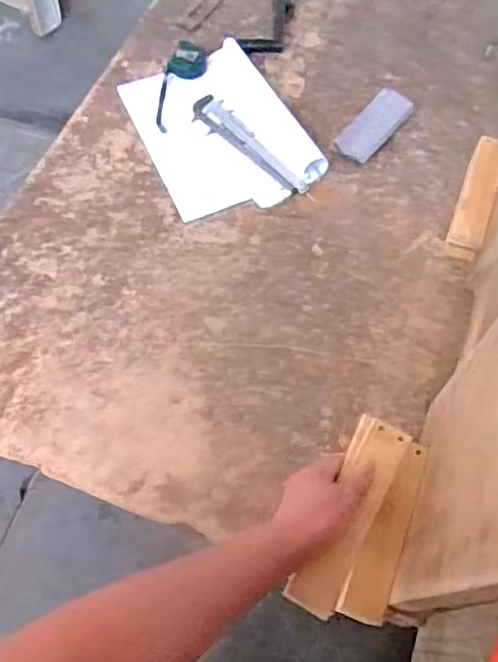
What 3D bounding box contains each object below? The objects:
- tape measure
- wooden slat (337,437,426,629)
[{"bbox_3d":[-0.110,-0.399,0.974,0.064,0.027,0.183,15,64,8],"label":"tape measure"},{"bbox_3d":[0.144,0.202,0.626,0.044,0.010,0.185,14,68,31],"label":"wooden slat"}]

